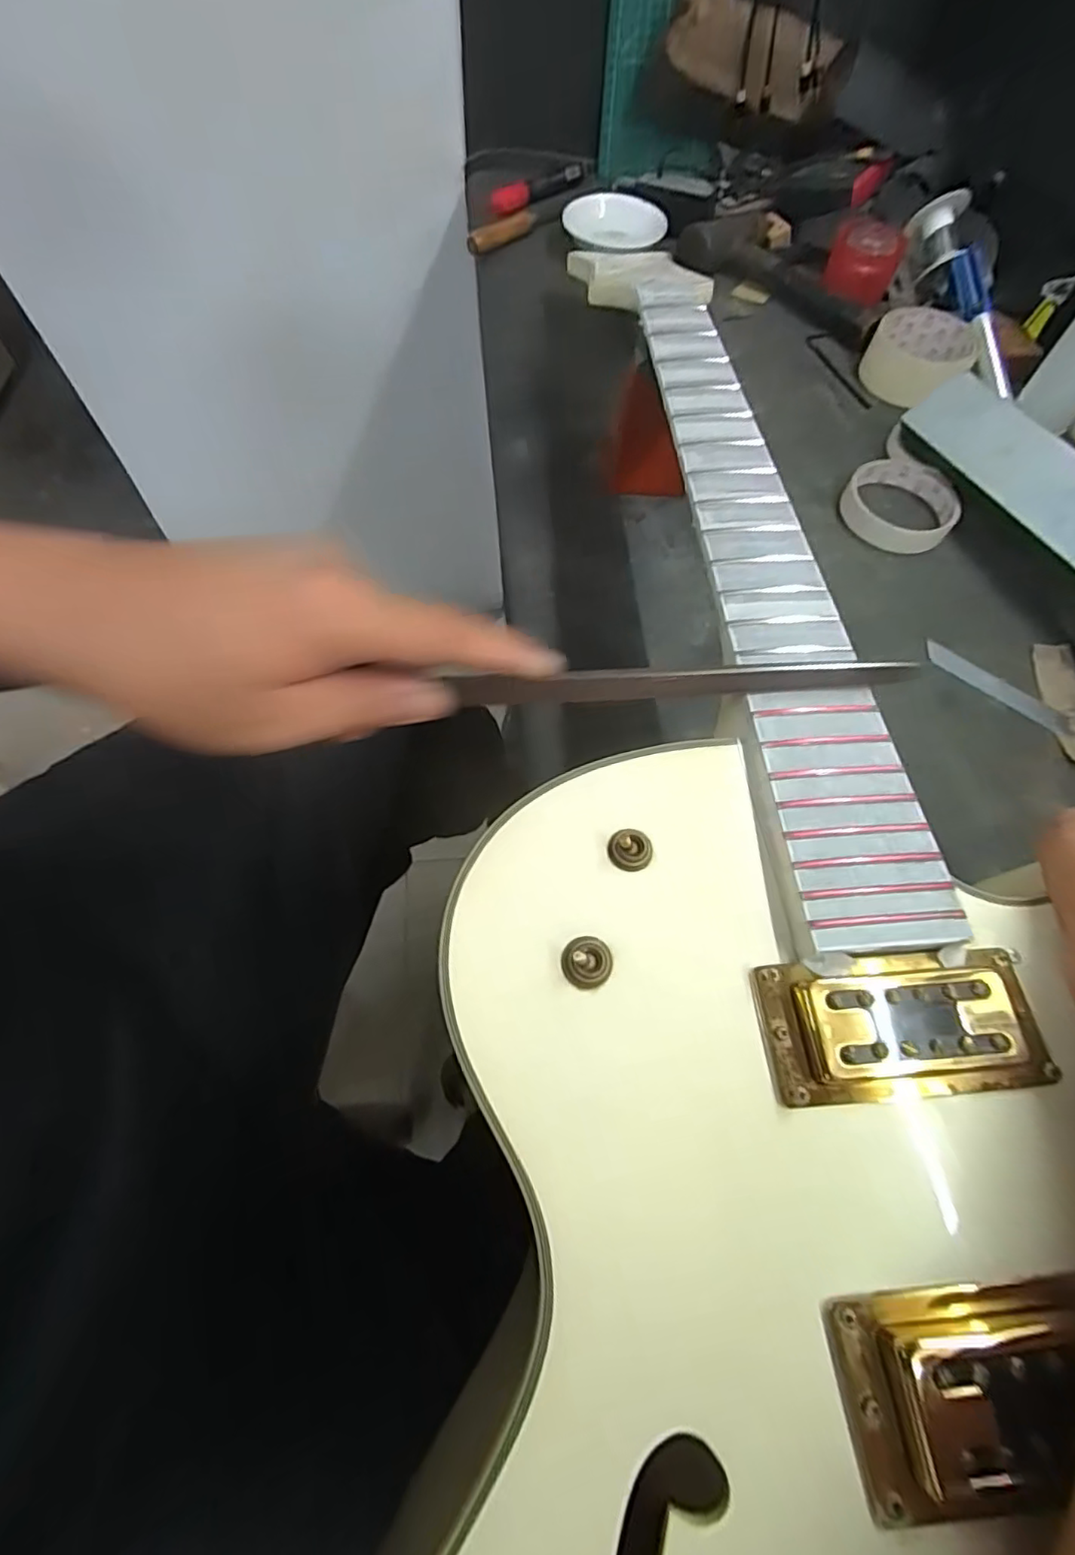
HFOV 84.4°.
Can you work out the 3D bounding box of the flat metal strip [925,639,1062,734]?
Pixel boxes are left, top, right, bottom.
[{"bbox_3d":[0.314,-0.064,0.410,0.096,0.004,0.023,35,62,11],"label":"flat metal strip"}]

